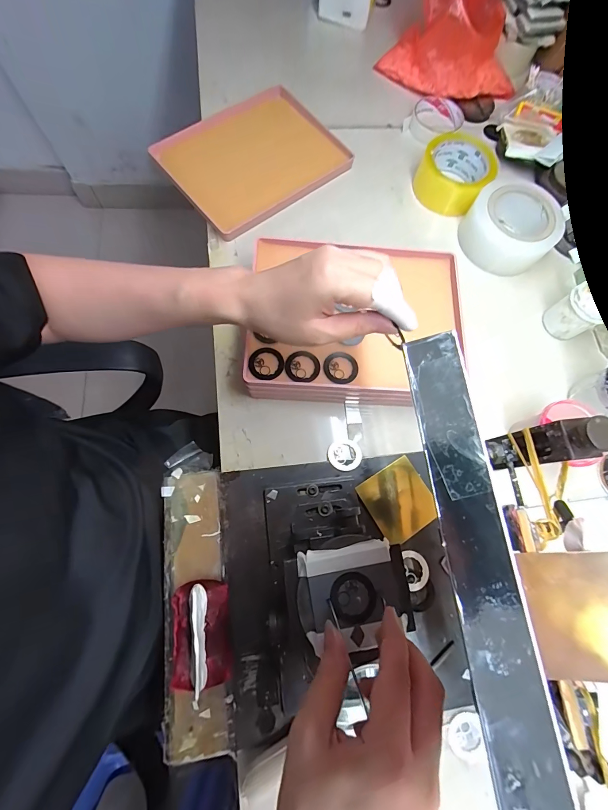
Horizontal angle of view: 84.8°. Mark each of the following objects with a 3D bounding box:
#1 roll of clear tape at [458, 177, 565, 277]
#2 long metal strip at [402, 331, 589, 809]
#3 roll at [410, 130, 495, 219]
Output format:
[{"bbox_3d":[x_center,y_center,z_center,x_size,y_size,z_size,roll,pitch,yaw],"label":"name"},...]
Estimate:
[{"bbox_3d":[0.294,-0.258,0.468,0.118,0.061,0.127,1,74,-5],"label":"roll of clear tape"},{"bbox_3d":[0.056,0.080,0.087,0.018,0.004,0.213,-13,73,21],"label":"long metal strip"},{"bbox_3d":[0.229,-0.343,0.498,0.098,0.064,0.097,1,74,-5],"label":"roll"}]

